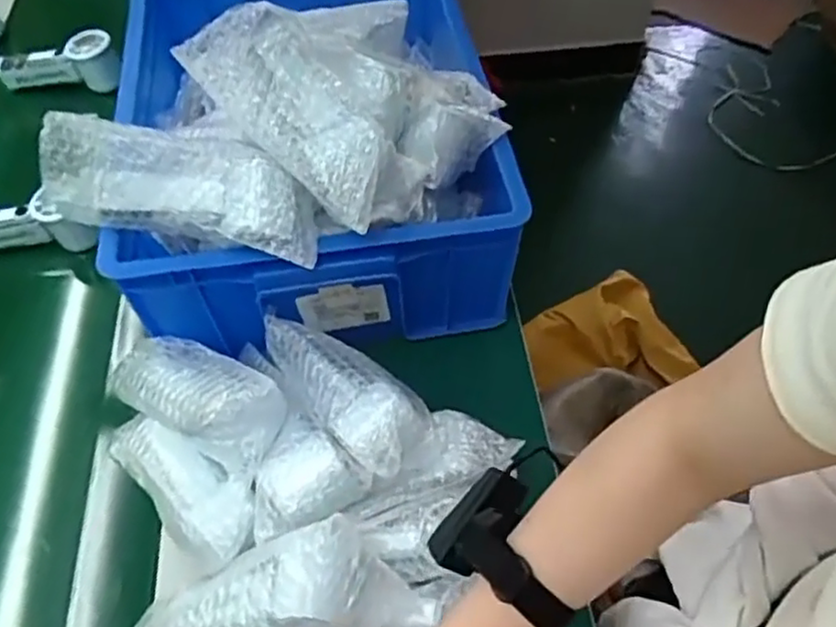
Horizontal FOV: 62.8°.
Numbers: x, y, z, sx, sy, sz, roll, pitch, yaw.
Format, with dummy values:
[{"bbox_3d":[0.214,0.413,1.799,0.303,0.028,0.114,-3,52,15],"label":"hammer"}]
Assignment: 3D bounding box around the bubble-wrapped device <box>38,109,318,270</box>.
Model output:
[{"bbox_3d":[-0.174,-0.095,0.513,0.198,0.073,0.063,7,55,5],"label":"bubble-wrapped device"}]

